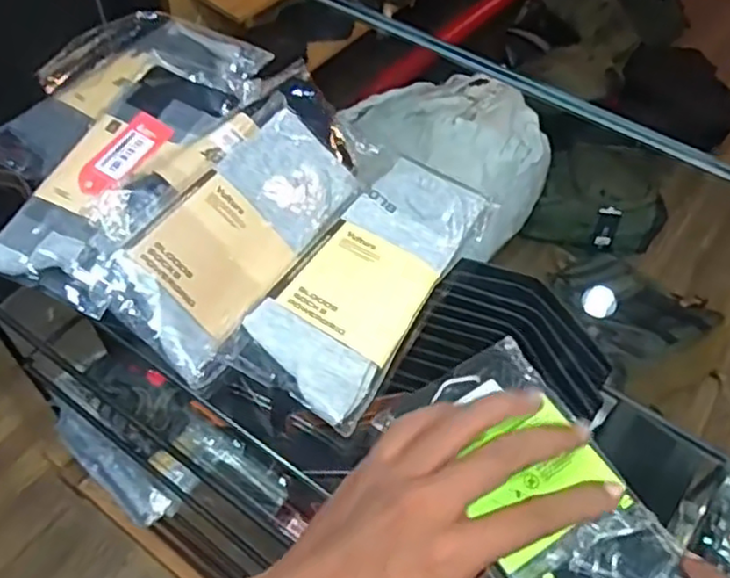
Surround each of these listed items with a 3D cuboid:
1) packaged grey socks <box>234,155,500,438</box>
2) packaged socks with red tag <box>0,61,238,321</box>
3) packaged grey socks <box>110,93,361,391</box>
[{"bbox_3d":[0.005,-0.010,0.431,0.087,0.016,0.195,27,56,17],"label":"packaged grey socks"},{"bbox_3d":[-0.157,-0.078,0.451,0.105,0.028,0.195,17,61,22],"label":"packaged socks with red tag"},{"bbox_3d":[-0.078,-0.037,0.427,0.087,0.019,0.181,43,61,-12],"label":"packaged grey socks"}]

